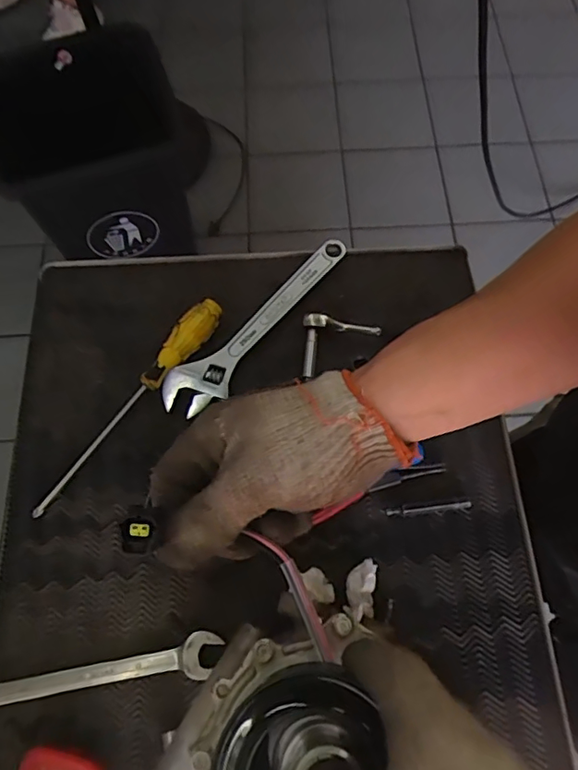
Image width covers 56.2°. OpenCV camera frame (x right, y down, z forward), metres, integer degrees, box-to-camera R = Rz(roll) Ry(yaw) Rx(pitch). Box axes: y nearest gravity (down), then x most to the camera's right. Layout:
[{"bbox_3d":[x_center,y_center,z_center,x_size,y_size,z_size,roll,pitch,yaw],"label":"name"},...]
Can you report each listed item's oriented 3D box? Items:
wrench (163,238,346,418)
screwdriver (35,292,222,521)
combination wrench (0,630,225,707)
[{"bbox_3d":[-0.028,-0.064,0.542,0.048,0.011,0.240,39,73,15],"label":"wrench"},{"bbox_3d":[-0.146,0.015,0.501,0.028,0.023,0.248,34,72,14],"label":"screwdriver"},{"bbox_3d":[-0.162,0.230,0.429,0.213,0.007,0.032,-9,67,-3],"label":"combination wrench"}]

